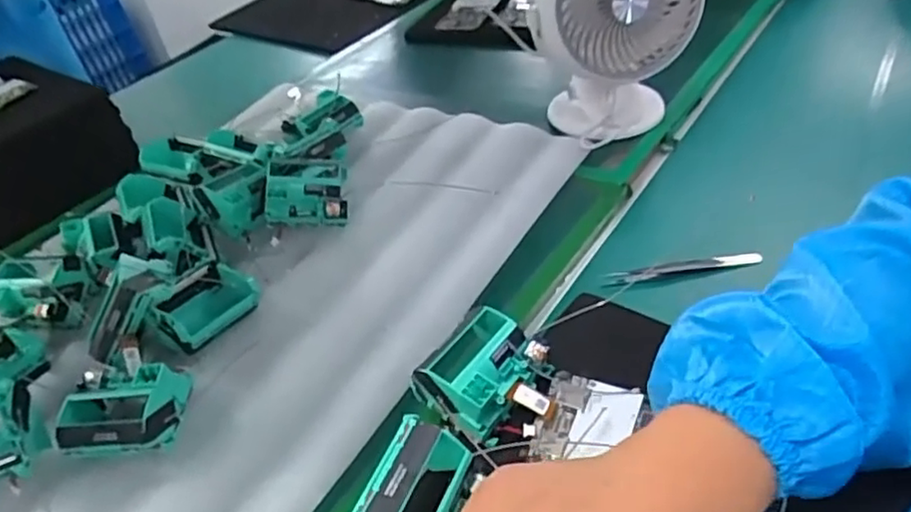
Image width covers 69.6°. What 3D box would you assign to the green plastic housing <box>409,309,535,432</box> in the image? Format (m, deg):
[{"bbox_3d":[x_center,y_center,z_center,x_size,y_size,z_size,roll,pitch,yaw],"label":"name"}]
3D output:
[{"bbox_3d":[0.013,0.072,0.395,0.056,0.052,0.063,19,47,30],"label":"green plastic housing"}]

